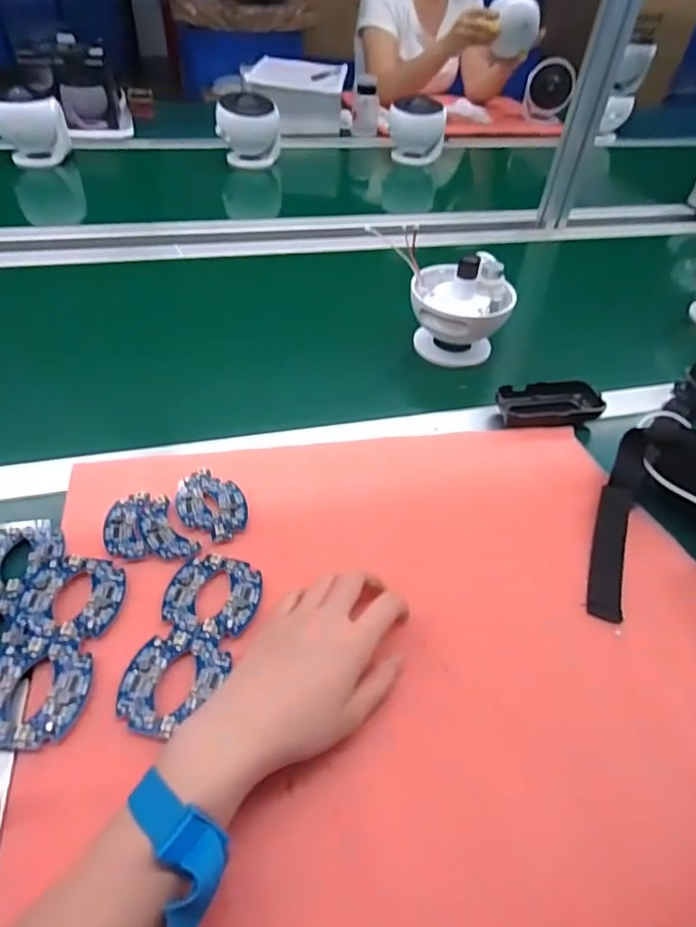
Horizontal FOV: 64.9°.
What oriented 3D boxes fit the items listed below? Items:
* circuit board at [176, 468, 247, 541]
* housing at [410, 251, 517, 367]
[{"bbox_3d":[-0.112,0.033,0.449,0.051,0.004,0.073,-28,55,-29],"label":"circuit board"},{"bbox_3d":[0.131,-0.180,0.645,0.117,0.107,0.097,16,46,9],"label":"housing"}]

